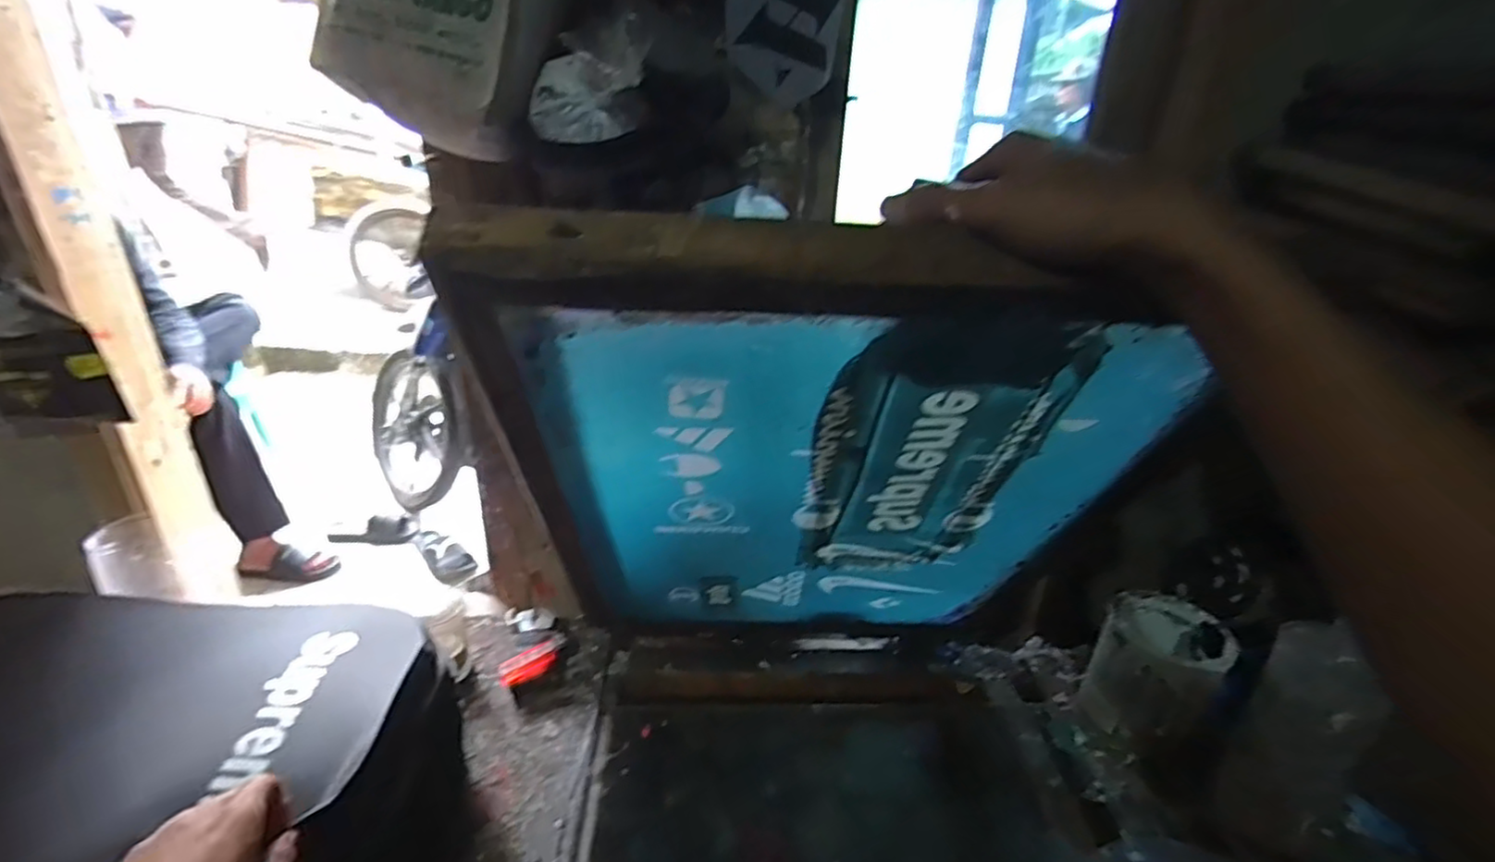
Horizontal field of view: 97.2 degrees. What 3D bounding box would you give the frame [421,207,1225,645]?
[{"bbox_3d":[0.046,0.068,0.523,0.402,0.551,0.028,1,56,-2],"label":"frame"}]

